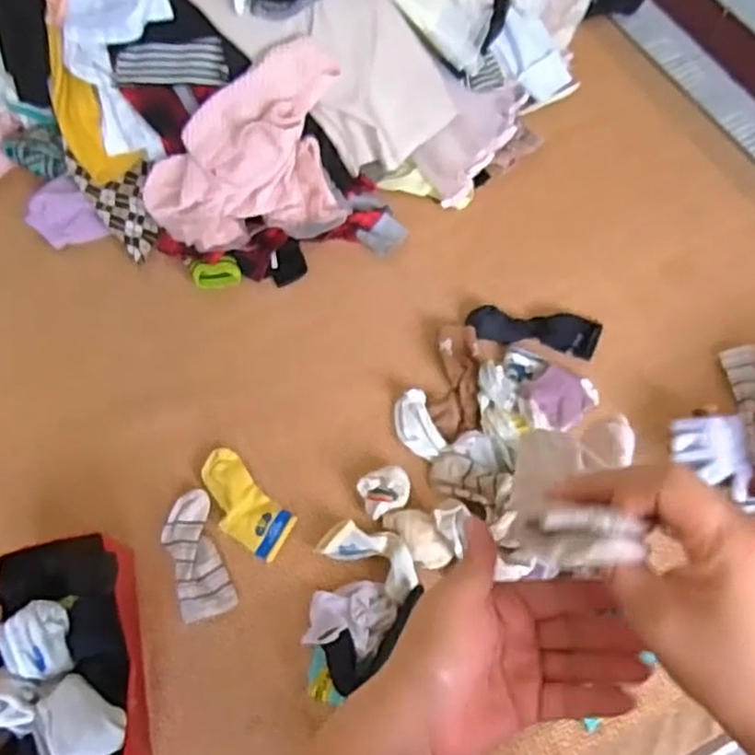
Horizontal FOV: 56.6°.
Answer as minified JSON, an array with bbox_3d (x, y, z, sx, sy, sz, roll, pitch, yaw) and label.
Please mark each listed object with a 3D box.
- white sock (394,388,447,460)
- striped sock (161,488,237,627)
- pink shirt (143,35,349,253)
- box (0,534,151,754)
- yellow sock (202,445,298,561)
[{"bbox_3d":[0.052,0.064,0.928,0.047,0.026,0.092,-20,66,-8],"label":"white sock"},{"bbox_3d":[-0.225,0.219,0.870,0.065,0.008,0.154,-19,66,-7],"label":"striped sock"},{"bbox_3d":[-0.194,-0.318,1.012,0.299,0.168,0.198,-13,65,-5],"label":"pink shirt"},{"bbox_3d":[-0.332,0.321,0.764,0.146,0.117,0.278,-10,65,-3],"label":"box"},{"bbox_3d":[-0.173,0.162,0.900,0.073,0.016,0.156,-42,70,-16],"label":"yellow sock"}]

